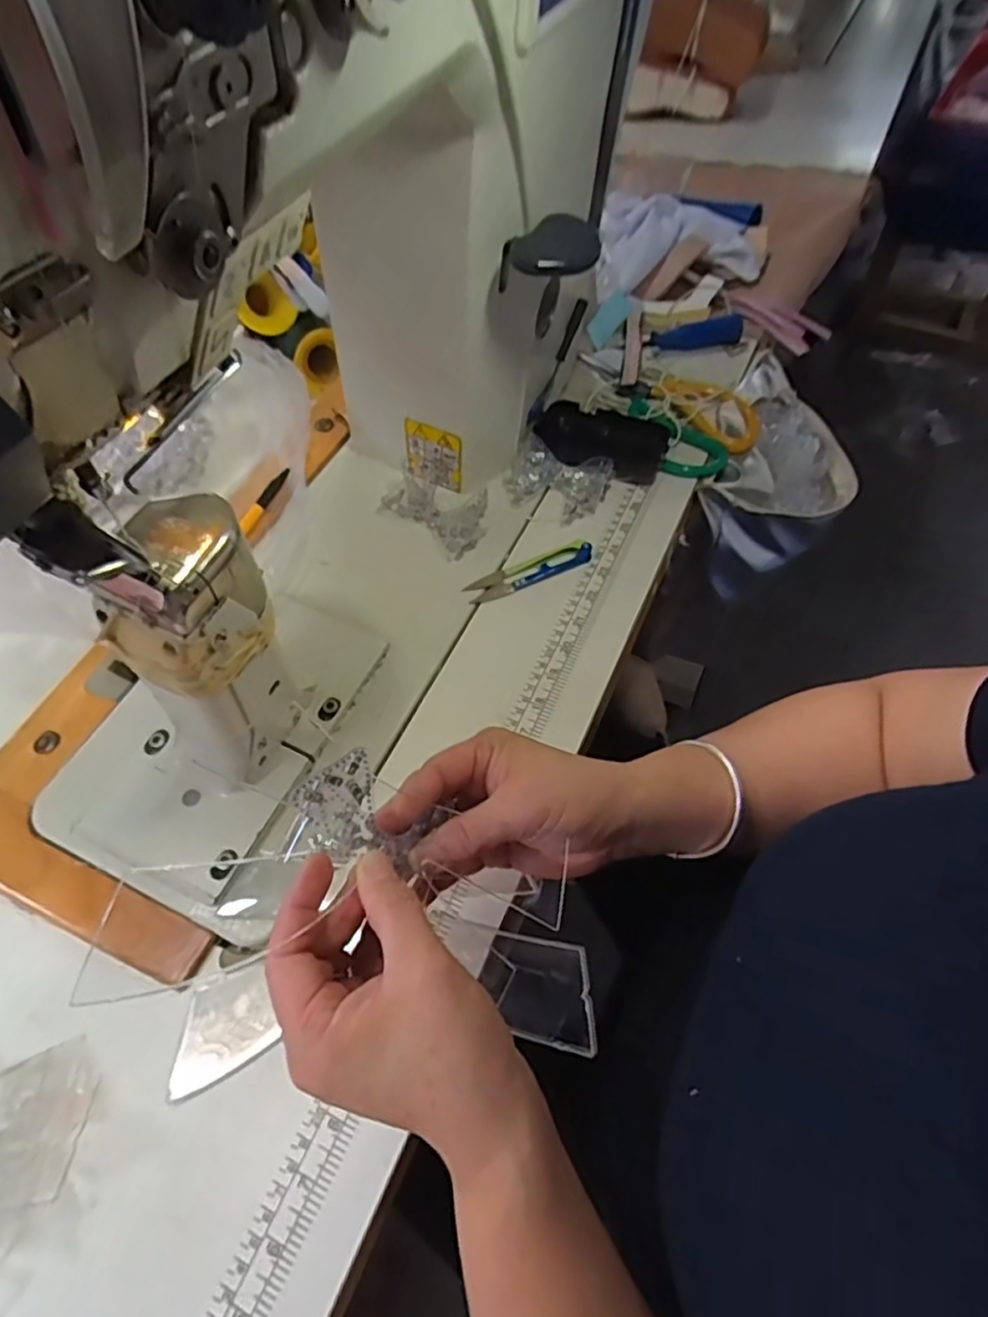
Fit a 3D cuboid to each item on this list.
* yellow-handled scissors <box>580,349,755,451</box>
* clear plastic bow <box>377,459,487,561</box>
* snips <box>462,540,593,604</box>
[{"bbox_3d":[0.160,-0.243,0.612,0.181,0.028,0.058,37,66,24],"label":"yellow-handled scissors"},{"bbox_3d":[-0.047,-0.122,0.541,0.084,0.029,0.053,31,63,22],"label":"clear plastic bow"},{"bbox_3d":[0.028,-0.069,0.520,0.103,0.012,0.022,-19,57,-9],"label":"snips"}]

